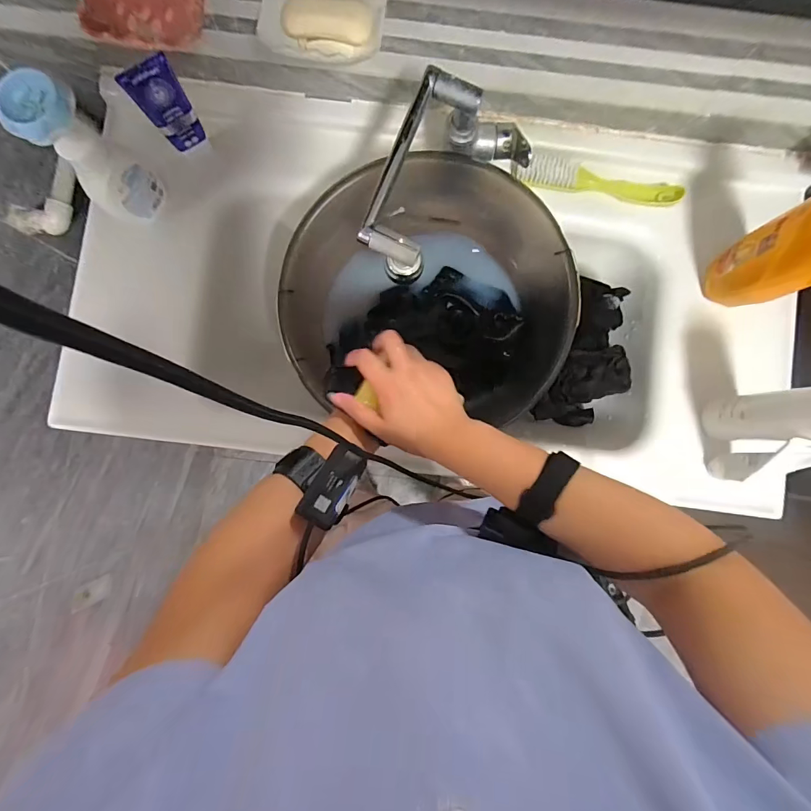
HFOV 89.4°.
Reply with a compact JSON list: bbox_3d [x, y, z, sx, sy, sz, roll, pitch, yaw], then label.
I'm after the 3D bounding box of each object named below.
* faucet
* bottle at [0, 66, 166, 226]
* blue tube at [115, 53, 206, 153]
[{"bbox_3d":[0.050,-0.254,0.474,0.127,0.102,0.228,26,86,2],"label":"faucet"},{"bbox_3d":[-0.377,-0.296,0.495,0.074,0.175,0.072,36,87,2],"label":"bottle"},{"bbox_3d":[-0.296,-0.373,0.513,0.056,0.107,0.023,-39,87,-3],"label":"blue tube"}]

